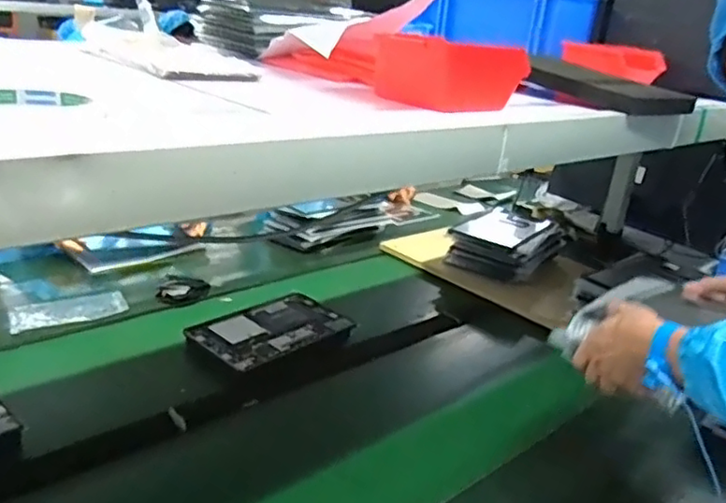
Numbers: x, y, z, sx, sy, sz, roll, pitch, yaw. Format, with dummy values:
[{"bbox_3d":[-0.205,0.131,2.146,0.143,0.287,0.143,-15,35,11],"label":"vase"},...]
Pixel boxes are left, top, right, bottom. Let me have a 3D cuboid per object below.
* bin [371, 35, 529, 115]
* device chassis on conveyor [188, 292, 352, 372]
[{"bbox_3d":[0.093,-0.197,0.680,0.146,0.069,0.101,-6,24,-26],"label":"bin"},{"bbox_3d":[-0.155,0.136,1.073,0.257,0.028,0.168,-15,29,-41],"label":"device chassis on conveyor"}]

